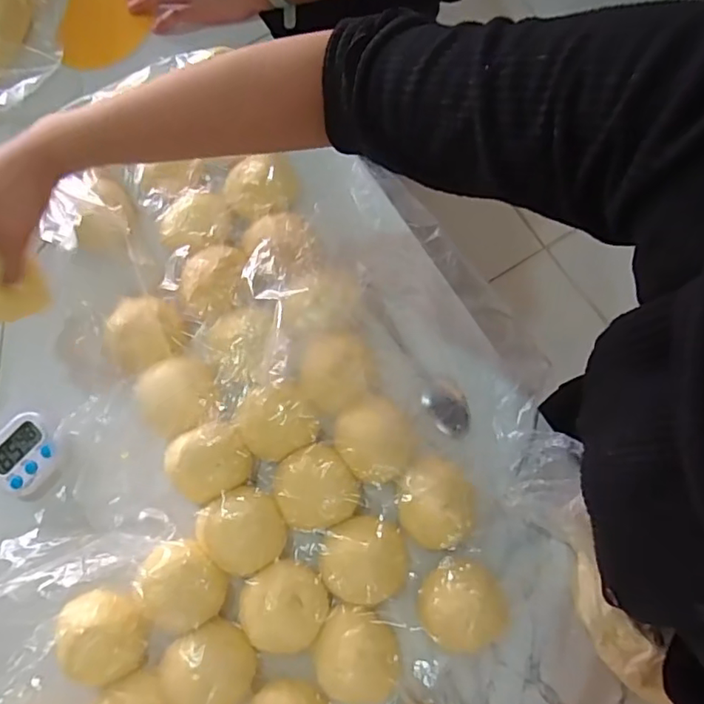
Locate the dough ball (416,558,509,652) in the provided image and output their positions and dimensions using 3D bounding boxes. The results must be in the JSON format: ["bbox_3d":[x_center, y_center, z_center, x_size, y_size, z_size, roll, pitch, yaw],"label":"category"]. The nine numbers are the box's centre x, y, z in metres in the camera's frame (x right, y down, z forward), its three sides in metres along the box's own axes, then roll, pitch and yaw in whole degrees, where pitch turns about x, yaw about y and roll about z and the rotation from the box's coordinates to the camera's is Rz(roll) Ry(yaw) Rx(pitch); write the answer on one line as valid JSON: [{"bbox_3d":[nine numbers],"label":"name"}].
[{"bbox_3d":[0.092,0.210,0.470,0.074,0.047,0.068,-1,75,2],"label":"dough ball"}]

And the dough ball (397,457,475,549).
[{"bbox_3d":[0.073,0.129,0.476,0.067,0.040,0.073,-1,75,2],"label":"dough ball"}]

